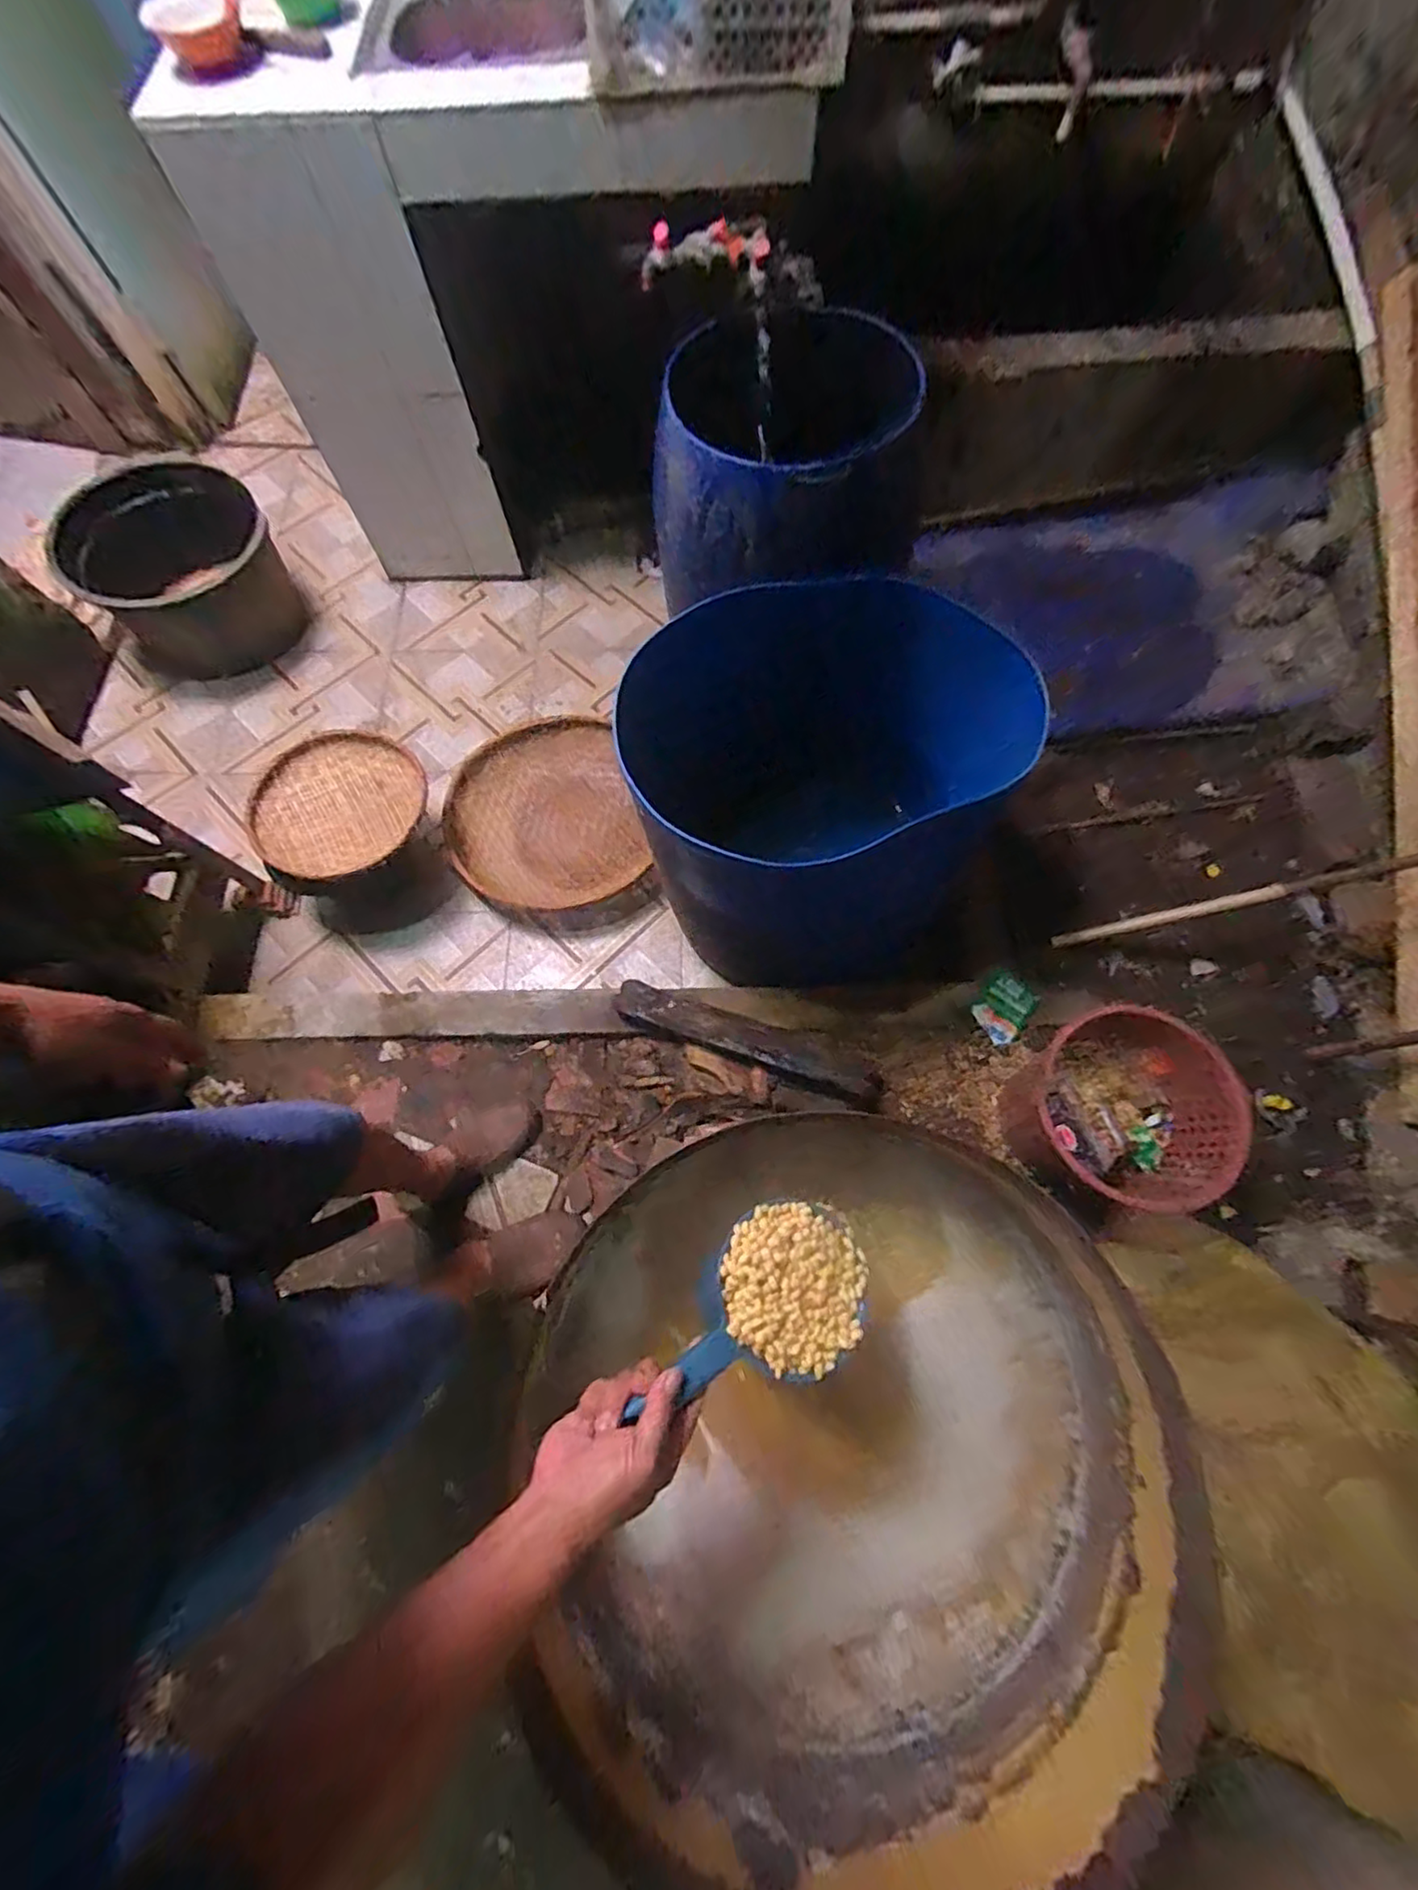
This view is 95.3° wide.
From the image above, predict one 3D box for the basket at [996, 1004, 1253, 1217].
[{"bbox_3d":[0.649,0.273,1.067,0.307,0.253,0.282,0,73,0],"label":"basket"}]

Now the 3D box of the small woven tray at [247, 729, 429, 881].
[{"bbox_3d":[-0.797,-0.299,1.410,0.358,0.081,0.335,-38,76,-11],"label":"small woven tray"}]

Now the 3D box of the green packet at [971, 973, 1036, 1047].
[{"bbox_3d":[0.564,0.122,1.246,0.087,0.027,0.129,34,75,10],"label":"green packet"}]

